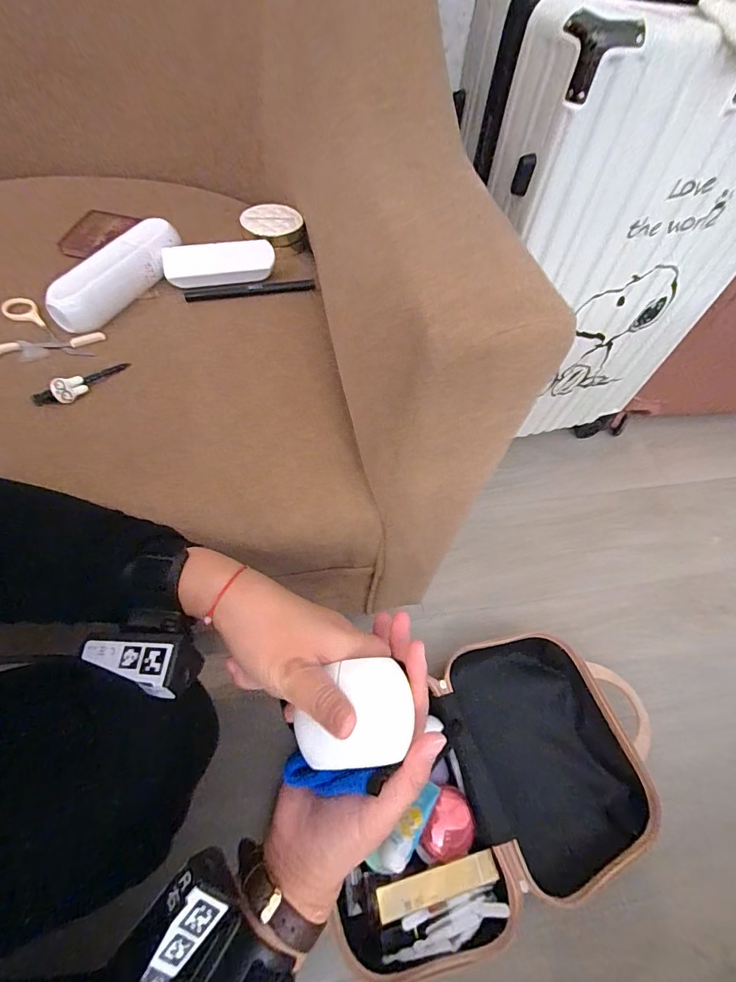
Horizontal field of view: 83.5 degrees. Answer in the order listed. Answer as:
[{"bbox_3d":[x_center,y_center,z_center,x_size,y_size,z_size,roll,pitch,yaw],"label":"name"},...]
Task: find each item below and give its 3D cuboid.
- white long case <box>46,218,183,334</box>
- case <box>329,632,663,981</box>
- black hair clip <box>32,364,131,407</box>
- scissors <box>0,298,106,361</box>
[{"bbox_3d":[-0.261,-0.227,0.434,0.044,0.039,0.158,26,60,11],"label":"white long case"},{"bbox_3d":[0.174,0.388,0.576,0.474,0.086,0.292,-14,61,-13],"label":"case"},{"bbox_3d":[-0.260,-0.100,0.375,0.015,0.018,0.082,41,64,19],"label":"black hair clip"},{"bbox_3d":[-0.331,-0.162,0.414,0.119,0.012,0.083,-11,60,-11],"label":"scissors"}]

